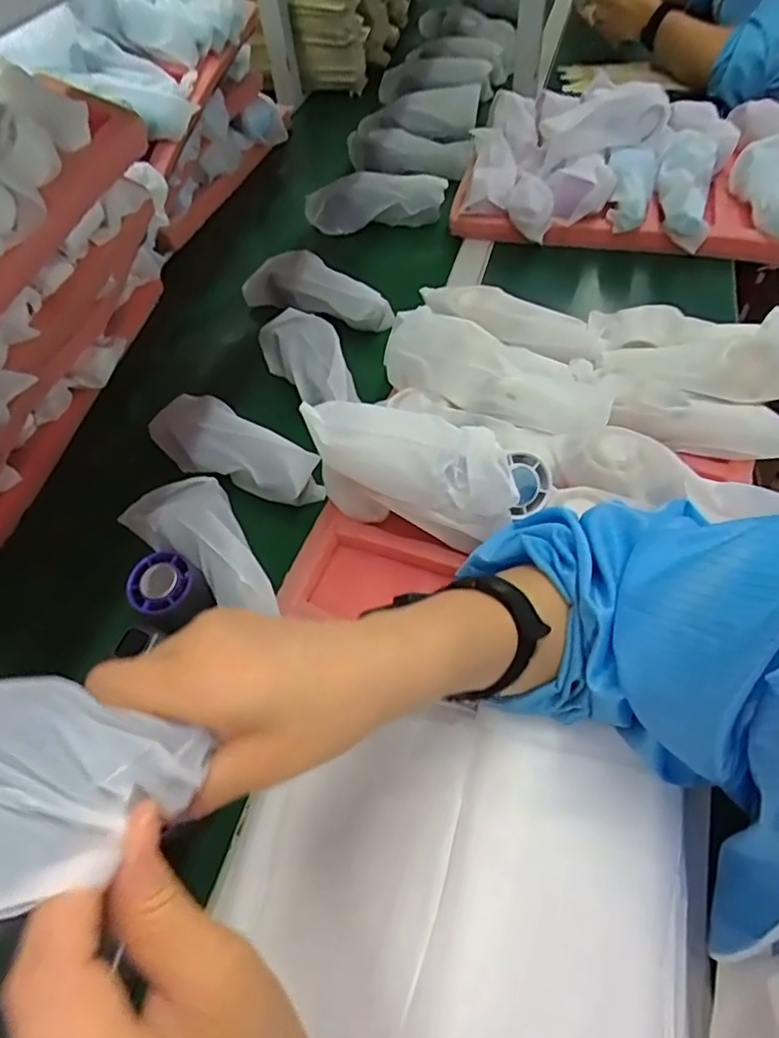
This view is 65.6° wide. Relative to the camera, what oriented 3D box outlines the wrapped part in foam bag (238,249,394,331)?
[{"bbox_3d":[-0.089,-0.272,0.720,0.195,0.064,0.052,29,61,24],"label":"wrapped part in foam bag"}]

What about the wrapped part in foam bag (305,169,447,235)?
[{"bbox_3d":[-0.018,-0.429,0.824,0.188,0.064,0.061,-1,53,4],"label":"wrapped part in foam bag"}]

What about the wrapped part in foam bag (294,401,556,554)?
[{"bbox_3d":[0.028,-0.038,0.463,0.183,0.071,0.061,20,55,-3],"label":"wrapped part in foam bag"}]

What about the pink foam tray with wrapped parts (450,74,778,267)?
[{"bbox_3d":[0.322,-0.492,0.820,0.427,0.112,0.293,5,54,9],"label":"pink foam tray with wrapped parts"}]

